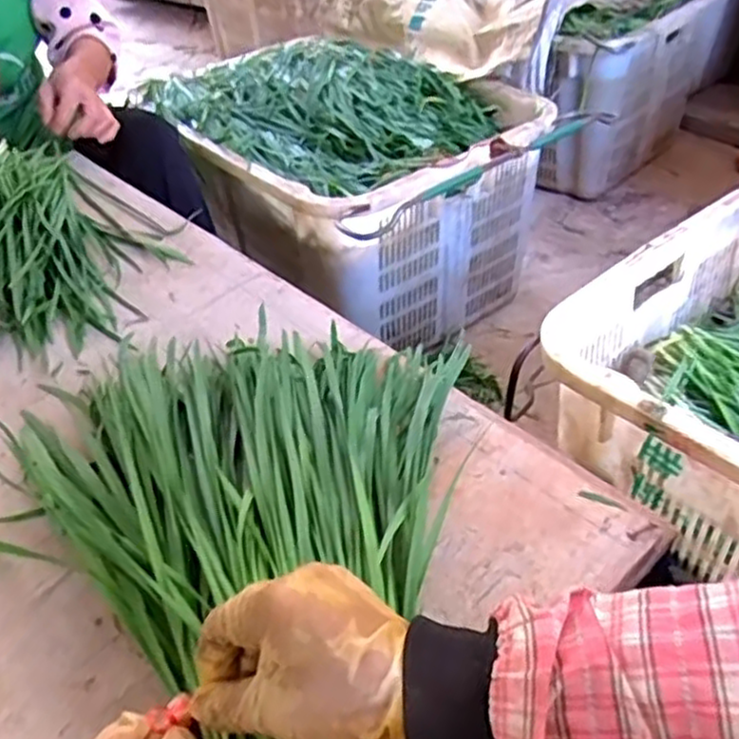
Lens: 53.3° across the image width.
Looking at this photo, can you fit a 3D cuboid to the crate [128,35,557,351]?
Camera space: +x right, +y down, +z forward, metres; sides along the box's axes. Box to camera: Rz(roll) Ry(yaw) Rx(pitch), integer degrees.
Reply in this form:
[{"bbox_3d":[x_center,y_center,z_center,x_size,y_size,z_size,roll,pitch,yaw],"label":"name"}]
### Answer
[{"bbox_3d":[-0.044,-0.317,1.294,0.459,0.331,0.654,-31,45,-25],"label":"crate"}]

